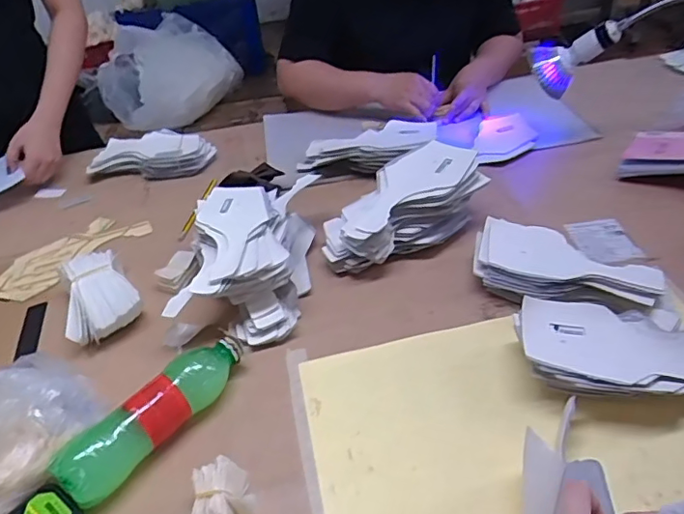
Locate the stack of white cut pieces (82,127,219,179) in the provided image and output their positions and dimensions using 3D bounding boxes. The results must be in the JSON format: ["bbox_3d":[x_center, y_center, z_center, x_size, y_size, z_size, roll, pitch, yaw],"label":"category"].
[{"bbox_3d":[-0.355,-0.194,1.038,0.214,0.042,0.117,6,39,16],"label":"stack of white cut pieces"}]

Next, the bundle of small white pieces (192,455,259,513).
[{"bbox_3d":[-0.102,0.216,0.483,0.052,0.035,0.069,-7,38,-1],"label":"bundle of small white pieces"}]

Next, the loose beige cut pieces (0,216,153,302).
[{"bbox_3d":[-0.412,-0.004,0.837,0.107,0.017,0.229,20,45,30],"label":"loose beige cut pieces"}]

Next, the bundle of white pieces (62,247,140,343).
[{"bbox_3d":[-0.315,0.048,0.707,0.091,0.050,0.145,-27,42,-24],"label":"bundle of white pieces"}]

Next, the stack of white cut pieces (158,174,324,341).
[{"bbox_3d":[-0.136,-0.006,0.726,0.181,0.094,0.253,-3,38,5],"label":"stack of white cut pieces"}]

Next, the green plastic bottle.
[{"bbox_3d":[-0.181,0.152,0.549,0.053,0.053,0.205,24,47,33],"label":"green plastic bottle"}]

